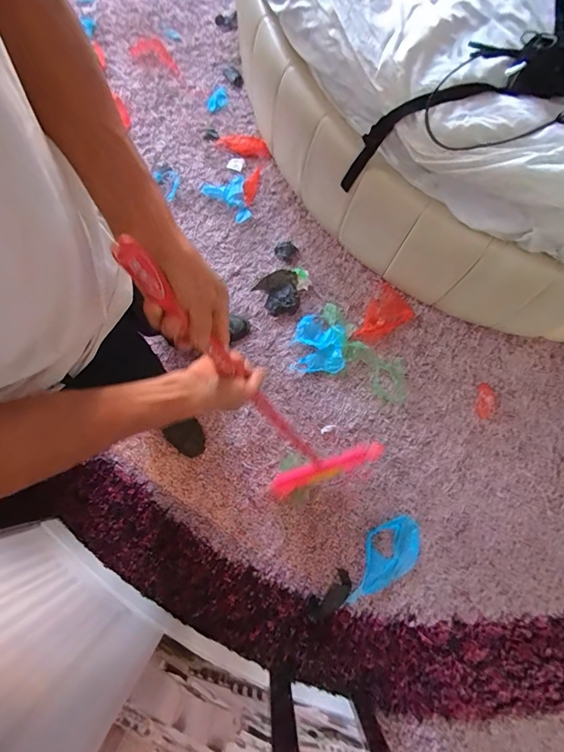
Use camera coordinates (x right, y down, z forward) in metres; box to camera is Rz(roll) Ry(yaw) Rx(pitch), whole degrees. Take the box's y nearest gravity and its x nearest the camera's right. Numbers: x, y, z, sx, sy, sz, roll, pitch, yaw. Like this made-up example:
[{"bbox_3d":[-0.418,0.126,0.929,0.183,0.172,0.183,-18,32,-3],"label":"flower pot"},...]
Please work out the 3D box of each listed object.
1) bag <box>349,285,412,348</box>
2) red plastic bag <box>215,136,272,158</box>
[{"bbox_3d":[0.326,-0.181,1.272,0.136,0.031,0.222,36,79,6],"label":"bag"},{"bbox_3d":[-0.137,-0.814,1.388,0.194,0.033,0.073,18,77,2],"label":"red plastic bag"}]

